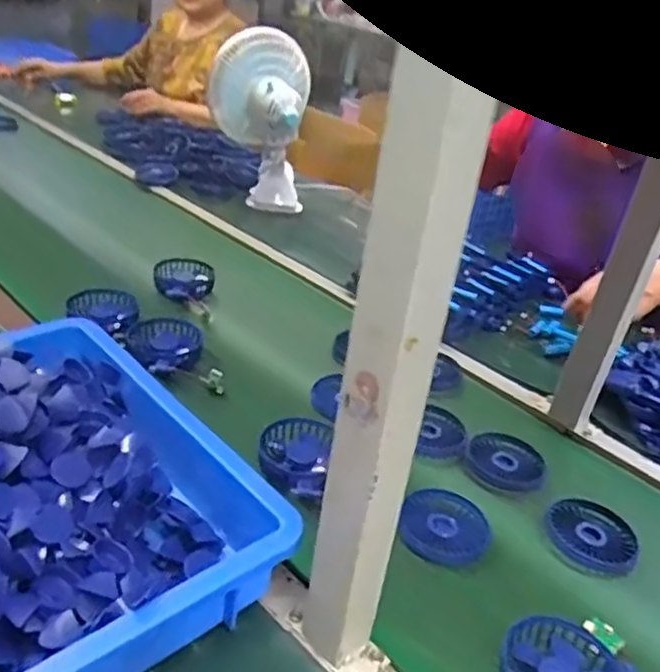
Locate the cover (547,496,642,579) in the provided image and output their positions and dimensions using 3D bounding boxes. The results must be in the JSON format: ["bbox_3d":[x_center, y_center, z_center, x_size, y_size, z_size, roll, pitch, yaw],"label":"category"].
[{"bbox_3d":[0.255,0.195,0.655,0.082,0.021,0.071,11,31,13],"label":"cover"}]

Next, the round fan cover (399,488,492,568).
[{"bbox_3d":[0.110,0.176,0.636,0.080,0.021,0.080,-4,36,3],"label":"round fan cover"}]

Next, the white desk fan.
[{"bbox_3d":[-0.139,-0.406,1.297,0.191,0.318,0.136,6,29,-7],"label":"white desk fan"}]

